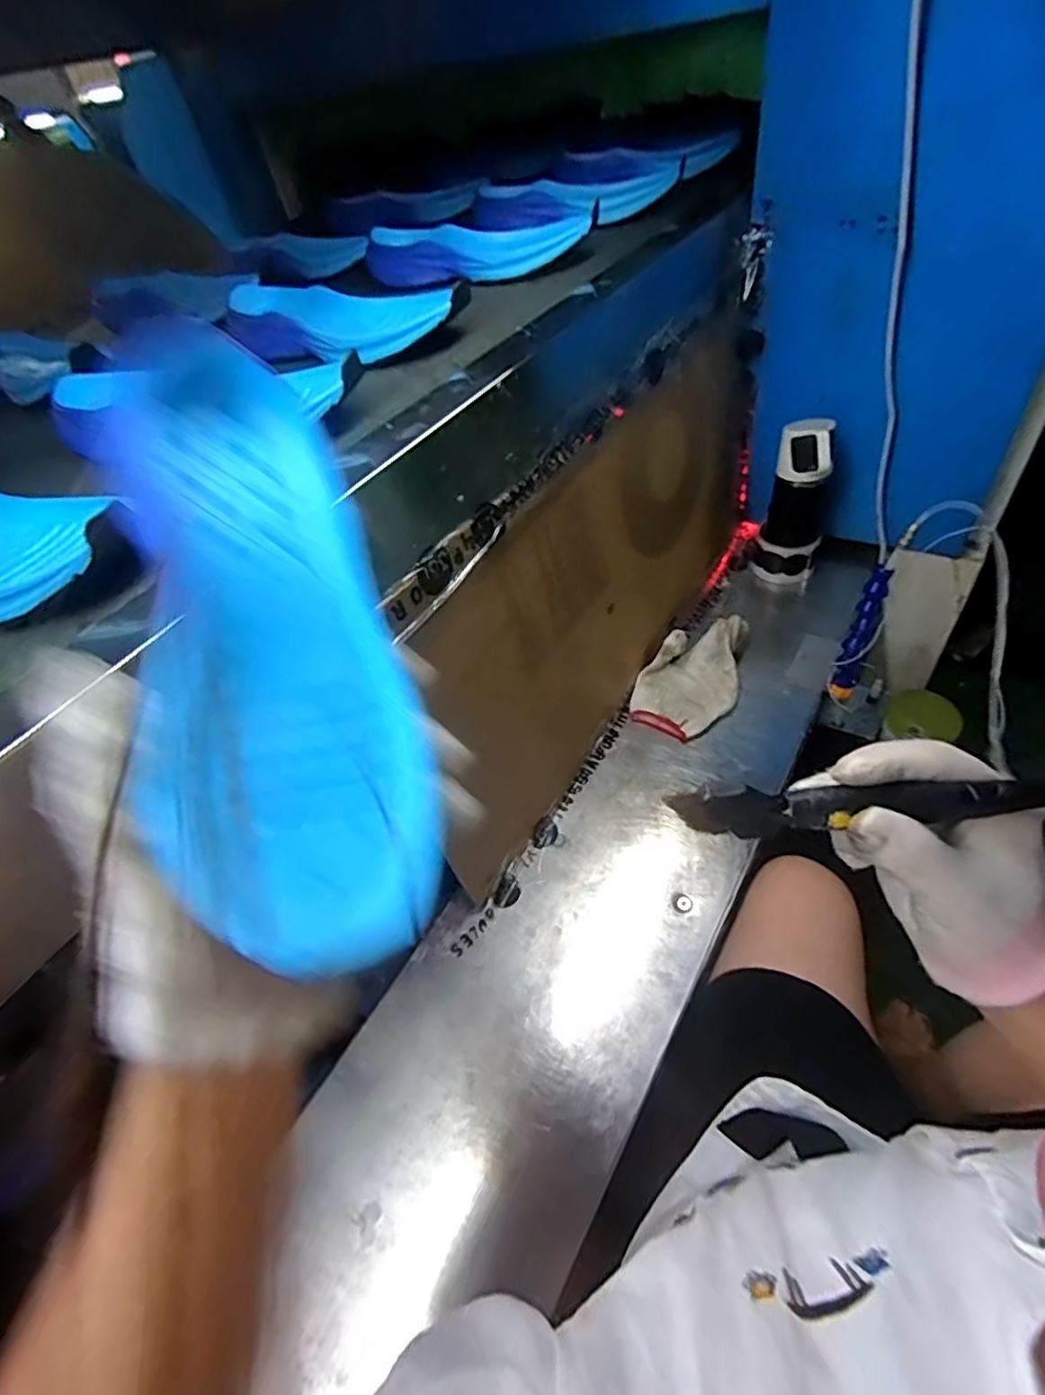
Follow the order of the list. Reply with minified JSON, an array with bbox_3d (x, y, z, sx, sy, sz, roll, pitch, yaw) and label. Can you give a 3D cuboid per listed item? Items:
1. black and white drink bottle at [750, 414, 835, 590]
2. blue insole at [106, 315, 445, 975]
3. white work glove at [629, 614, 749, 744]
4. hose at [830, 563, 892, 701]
[{"bbox_3d":[0.349,-0.250,0.784,0.073,0.209,0.089,10,52,21],"label":"black and white drink bottle"},{"bbox_3d":[-0.090,-0.035,0.227,0.092,0.014,0.252,-3,69,-38],"label":"blue insole"},{"bbox_3d":[0.202,-0.034,0.719,0.109,0.056,0.169,23,57,28],"label":"white work glove"},{"bbox_3d":[0.363,-0.066,0.656,0.025,0.148,0.019,16,31,19],"label":"hose"}]

